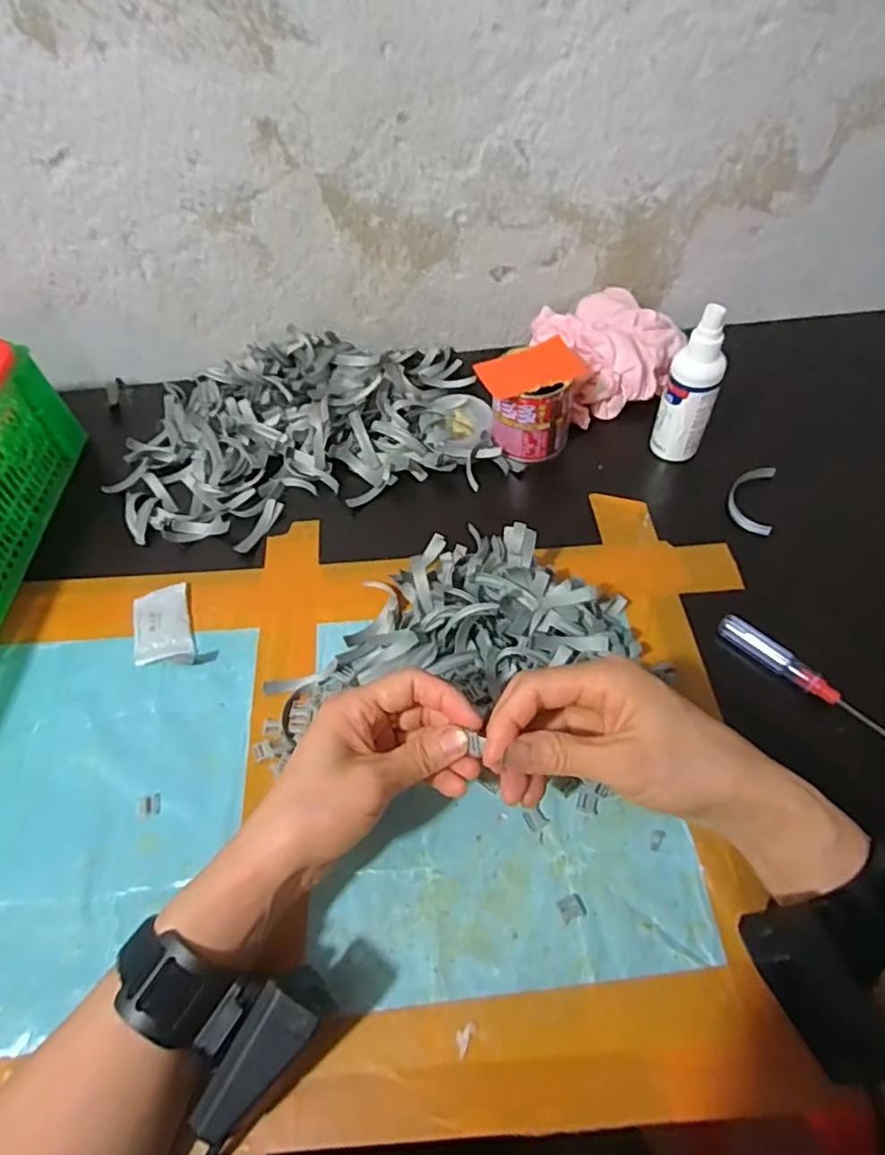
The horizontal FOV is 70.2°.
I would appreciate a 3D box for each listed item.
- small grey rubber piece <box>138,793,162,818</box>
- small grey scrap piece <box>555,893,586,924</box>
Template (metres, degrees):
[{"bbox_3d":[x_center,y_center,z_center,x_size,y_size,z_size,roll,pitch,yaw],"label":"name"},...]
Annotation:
[{"bbox_3d":[-0.181,0.141,0.391,0.013,0.004,0.014,-16,55,-7],"label":"small grey rubber piece"},{"bbox_3d":[0.071,0.180,0.343,0.014,0.004,0.012,-22,56,-11],"label":"small grey scrap piece"}]

